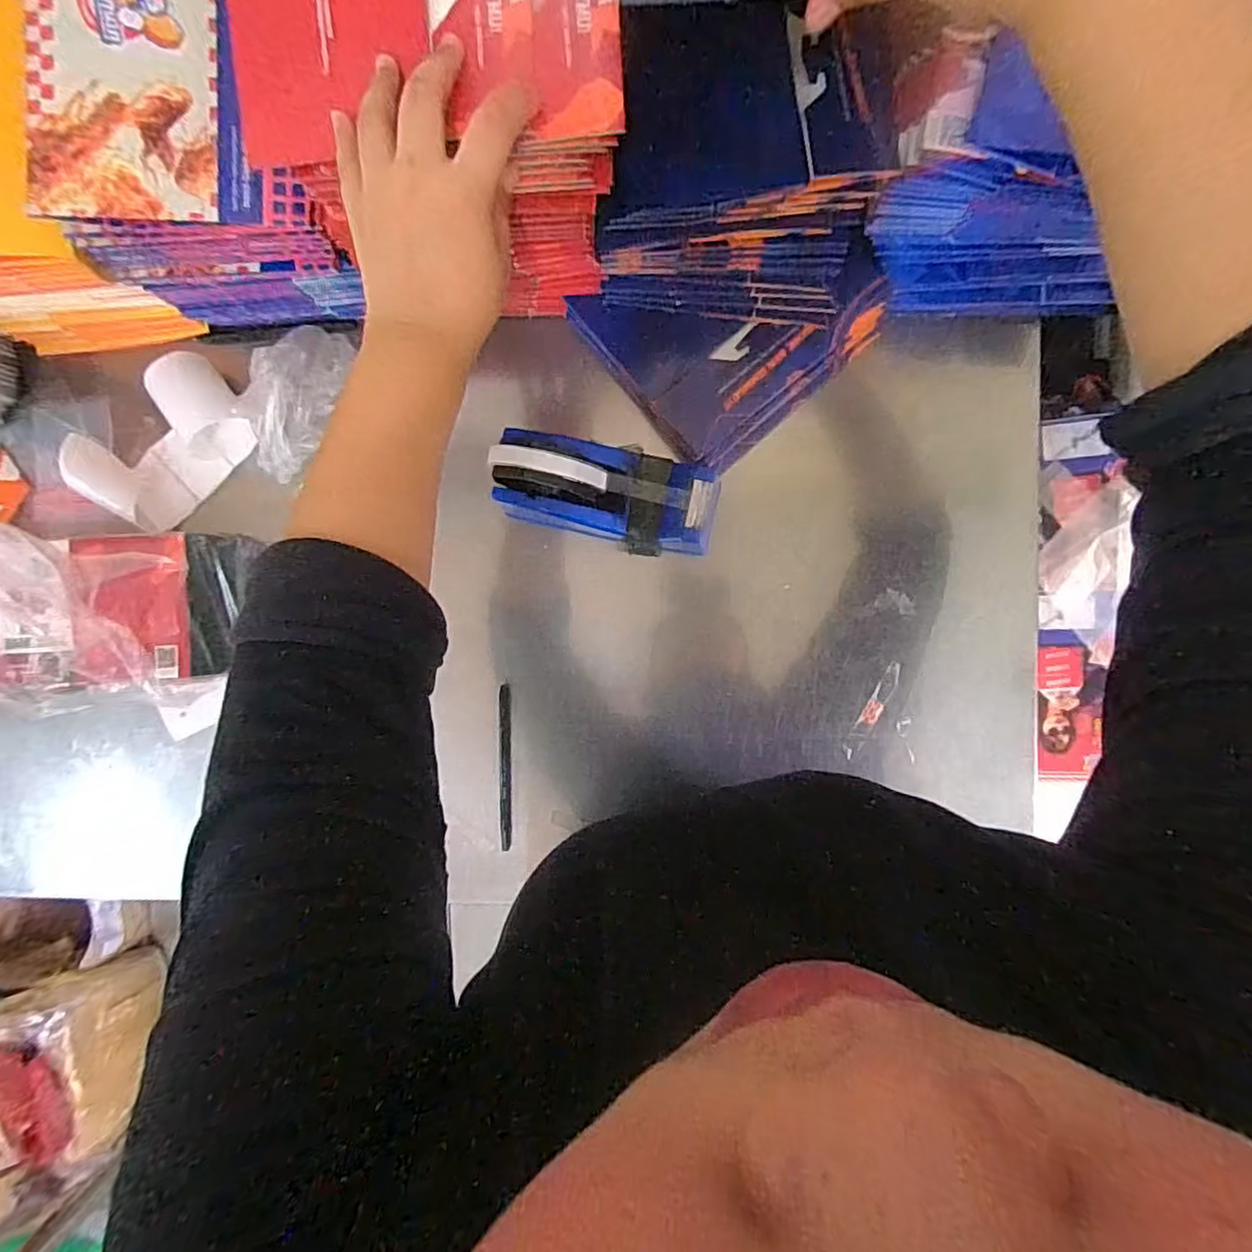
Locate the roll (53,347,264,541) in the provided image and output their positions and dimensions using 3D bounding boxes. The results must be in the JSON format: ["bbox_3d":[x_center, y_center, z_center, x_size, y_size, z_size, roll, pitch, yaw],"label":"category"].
[{"bbox_3d":[-0.372,-0.146,0.491,0.146,0.045,0.087,-39,89,6],"label":"roll"}]

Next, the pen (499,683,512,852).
[{"bbox_3d":[-0.100,0.117,0.501,0.010,0.006,0.134,0,93,5],"label":"pen"}]

